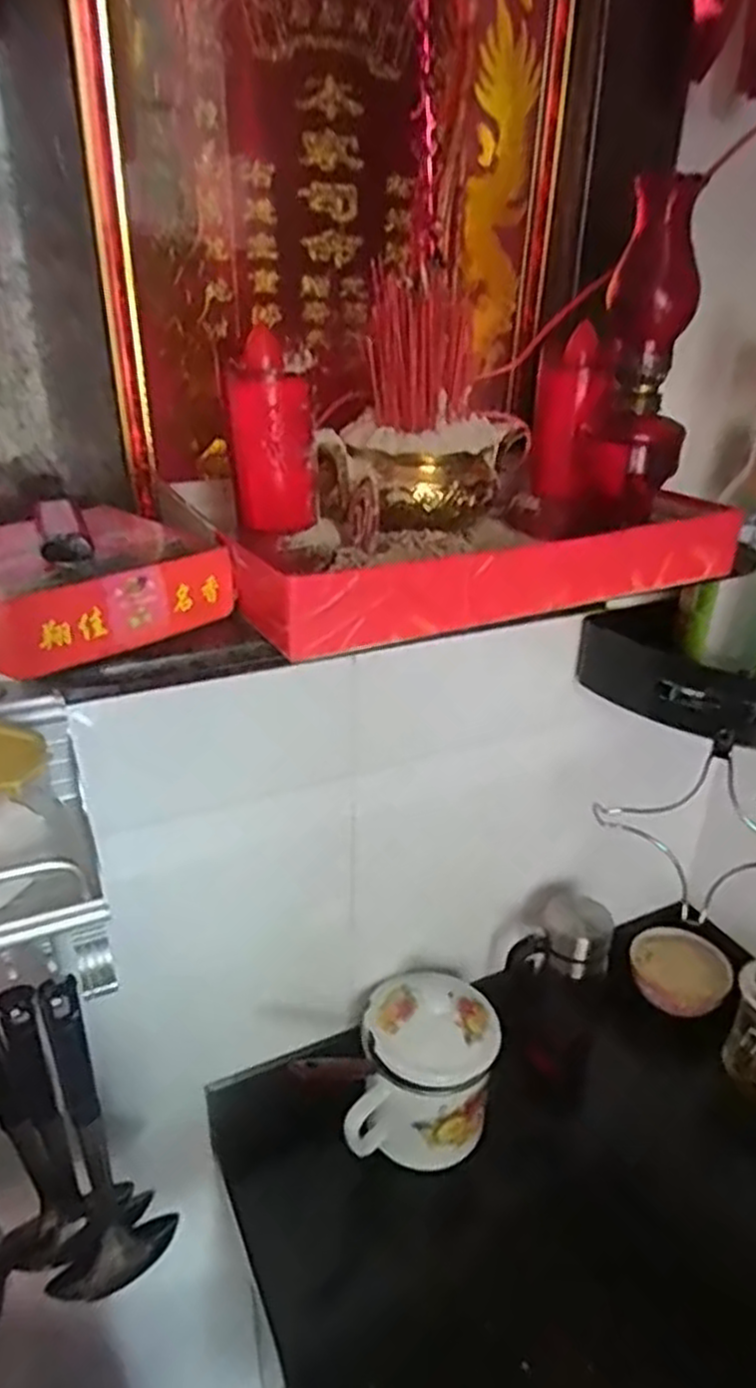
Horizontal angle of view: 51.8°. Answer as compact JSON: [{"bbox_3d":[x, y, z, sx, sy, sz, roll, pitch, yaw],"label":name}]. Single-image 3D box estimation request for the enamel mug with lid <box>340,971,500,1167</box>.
[{"bbox_3d":[0.044,0.357,0.726,0.120,0.161,0.108,6,27,9],"label":"enamel mug with lid"}]

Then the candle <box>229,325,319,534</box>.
[{"bbox_3d":[-0.055,-0.138,0.419,0.036,0.097,0.029,10,28,17],"label":"candle"}]

